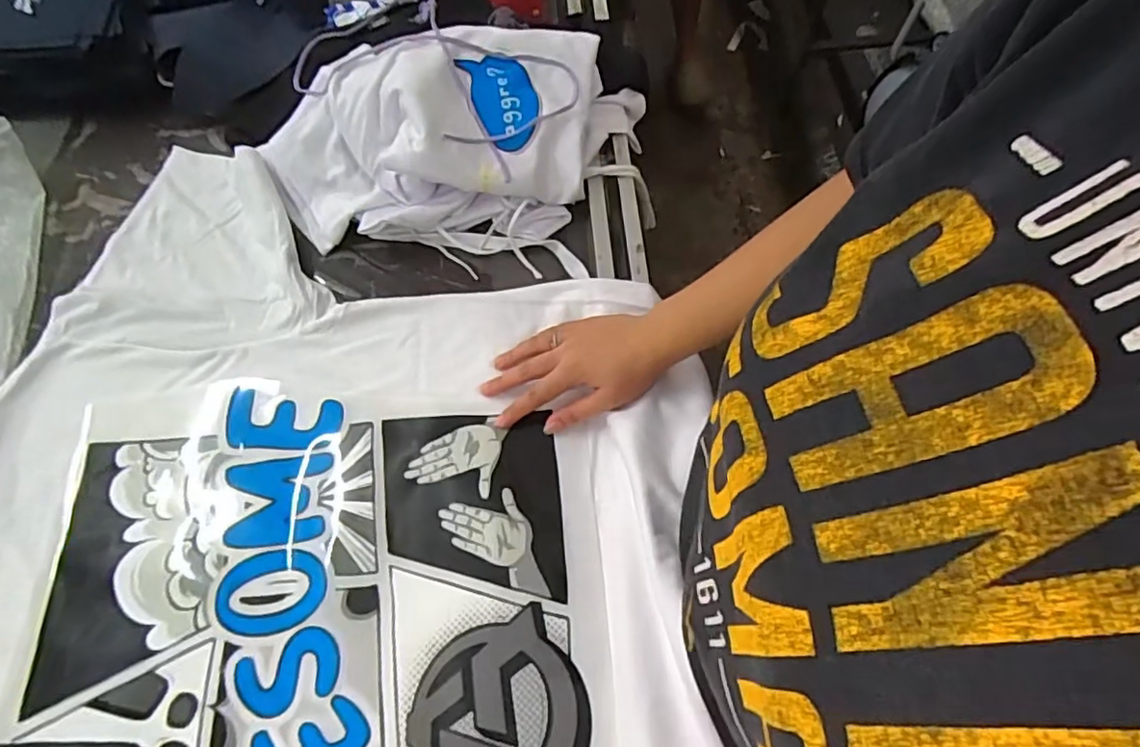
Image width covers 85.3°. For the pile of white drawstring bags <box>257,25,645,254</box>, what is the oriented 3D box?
[{"bbox_3d":[-0.120,-0.250,0.641,0.377,0.121,0.220,3,65,0],"label":"pile of white drawstring bags"}]

